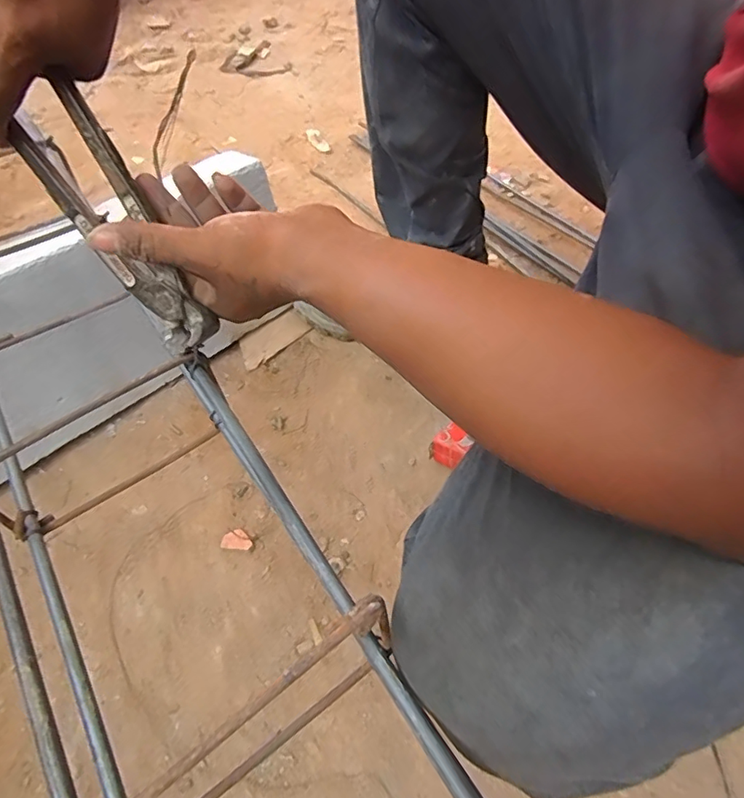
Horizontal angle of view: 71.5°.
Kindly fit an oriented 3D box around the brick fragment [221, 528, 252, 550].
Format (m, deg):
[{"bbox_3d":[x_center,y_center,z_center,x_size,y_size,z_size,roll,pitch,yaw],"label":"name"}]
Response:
[{"bbox_3d":[-0.133,0.139,0.514,0.029,0.006,0.022,1,52,6],"label":"brick fragment"}]

